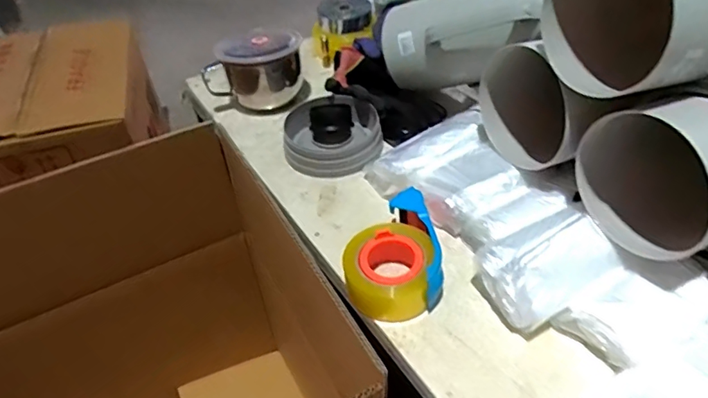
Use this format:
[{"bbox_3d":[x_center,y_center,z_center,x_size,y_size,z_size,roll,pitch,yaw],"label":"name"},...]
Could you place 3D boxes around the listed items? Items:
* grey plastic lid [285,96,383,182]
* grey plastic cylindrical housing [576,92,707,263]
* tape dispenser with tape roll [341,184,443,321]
[{"bbox_3d":[-0.033,-0.101,0.805,0.147,0.051,0.154,-3,43,3],"label":"grey plastic lid"},{"bbox_3d":[0.408,-0.035,0.551,0.264,0.167,0.160,-16,44,-11],"label":"grey plastic cylindrical housing"},{"bbox_3d":[0.045,0.067,0.631,0.110,0.065,0.146,-5,43,0],"label":"tape dispenser with tape roll"}]

